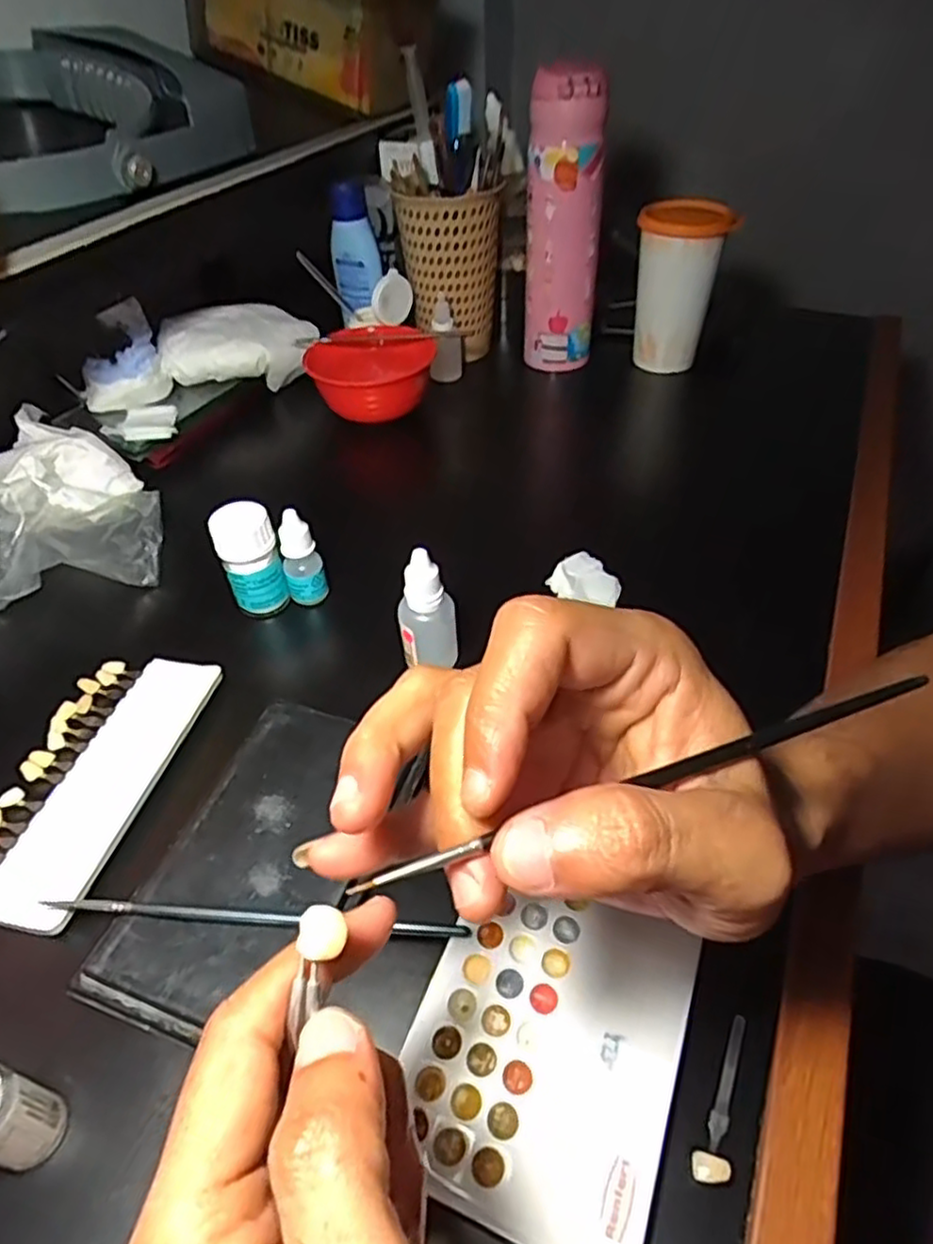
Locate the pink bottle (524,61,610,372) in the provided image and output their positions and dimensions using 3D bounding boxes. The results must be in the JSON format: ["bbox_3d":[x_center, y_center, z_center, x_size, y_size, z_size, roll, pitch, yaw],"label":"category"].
[{"bbox_3d":[0.083,-0.331,0.593,0.065,0.222,0.057,3,45,5],"label":"pink bottle"}]

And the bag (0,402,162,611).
[{"bbox_3d":[-0.291,-0.086,0.473,0.150,0.060,0.148,-12,45,-10],"label":"bag"}]

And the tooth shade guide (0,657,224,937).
[{"bbox_3d":[-0.189,0.075,0.349,0.074,0.016,0.150,6,45,8],"label":"tooth shade guide"}]

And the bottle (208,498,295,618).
[{"bbox_3d":[-0.131,-0.038,0.420,0.033,0.063,0.030,-22,48,-20],"label":"bottle"}]

